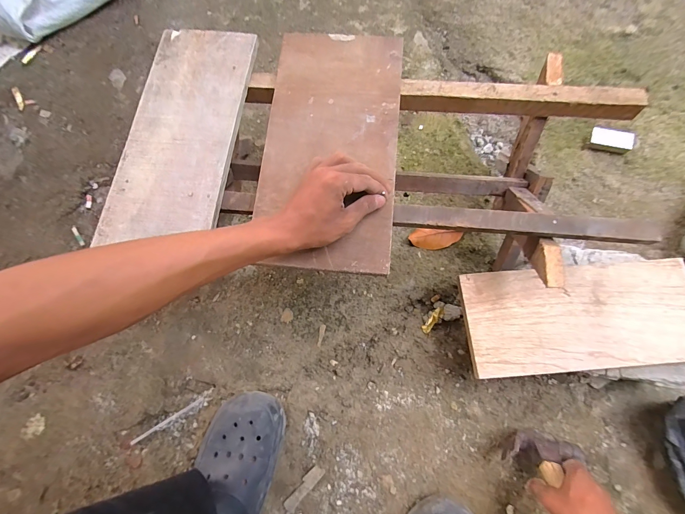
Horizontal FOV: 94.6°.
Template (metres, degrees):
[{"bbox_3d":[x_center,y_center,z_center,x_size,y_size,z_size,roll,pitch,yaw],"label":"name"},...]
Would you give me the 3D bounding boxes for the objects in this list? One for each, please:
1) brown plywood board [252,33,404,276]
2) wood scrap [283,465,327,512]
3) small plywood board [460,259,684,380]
[{"bbox_3d":[-0.014,-0.151,0.417,0.174,0.008,0.343,4,75,3],"label":"brown plywood board"},{"bbox_3d":[-0.059,0.355,0.486,0.018,0.004,0.073,41,80,11],"label":"wood scrap"},{"bbox_3d":[0.355,0.086,0.465,0.344,0.016,0.147,-5,75,1],"label":"small plywood board"}]

